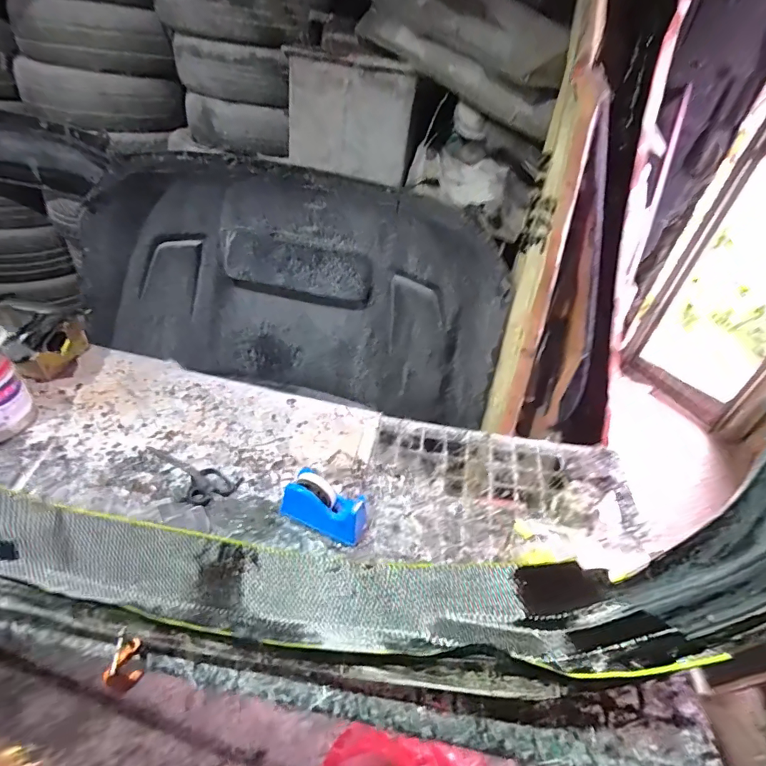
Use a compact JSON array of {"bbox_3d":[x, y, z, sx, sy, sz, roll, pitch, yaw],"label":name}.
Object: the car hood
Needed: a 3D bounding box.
[{"bbox_3d":[-0.374,-0.370,1.759,1.723,0.884,0.150,13,27,8],"label":"car hood"}]

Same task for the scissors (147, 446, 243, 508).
[{"bbox_3d":[-0.425,0.199,0.928,0.240,0.011,0.095,17,40,12],"label":"scissors"}]

